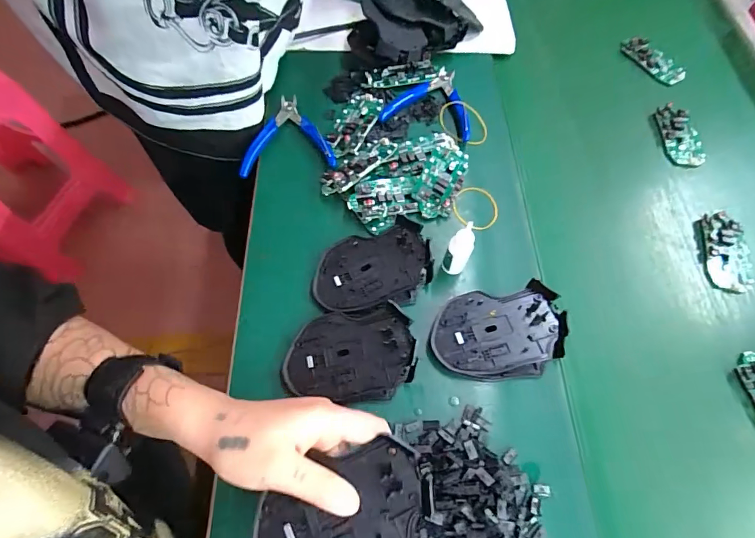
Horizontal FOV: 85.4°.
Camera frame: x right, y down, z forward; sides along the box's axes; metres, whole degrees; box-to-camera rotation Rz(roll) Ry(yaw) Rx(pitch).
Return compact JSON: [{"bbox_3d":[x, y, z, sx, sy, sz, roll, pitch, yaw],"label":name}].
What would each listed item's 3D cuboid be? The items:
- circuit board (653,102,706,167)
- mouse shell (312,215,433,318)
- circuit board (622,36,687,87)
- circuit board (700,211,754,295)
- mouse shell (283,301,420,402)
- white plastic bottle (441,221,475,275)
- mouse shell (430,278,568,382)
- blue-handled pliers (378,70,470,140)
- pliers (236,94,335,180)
[{"bbox_3d":[0.382,-0.168,0.513,0.045,0.010,0.090,-4,64,-5],"label":"circuit board"},{"bbox_3d":[-0.005,-0.002,0.386,0.111,0.027,0.079,-11,65,-9],"label":"mouse shell"},{"bbox_3d":[0.388,-0.296,0.577,0.049,0.015,0.094,-41,73,-20],"label":"circuit board"},{"bbox_3d":[0.378,-0.018,0.441,0.044,0.014,0.090,9,64,1],"label":"circuit board"},{"bbox_3d":[-0.025,0.073,0.350,0.109,0.030,0.076,-4,64,-5],"label":"mouse shell"},{"bbox_3d":[0.077,-0.017,0.385,0.017,0.067,0.022,-29,69,-17],"label":"white plastic bottle"},{"bbox_3d":[0.109,0.056,0.369,0.118,0.031,0.079,-2,64,-5],"label":"mouse shell"},{"bbox_3d":[0.069,-0.213,0.506,0.107,0.013,0.108,16,64,4],"label":"blue-handled pliers"},{"bbox_3d":[-0.108,-0.159,0.479,0.105,0.017,0.106,-7,64,-7],"label":"pliers"}]

